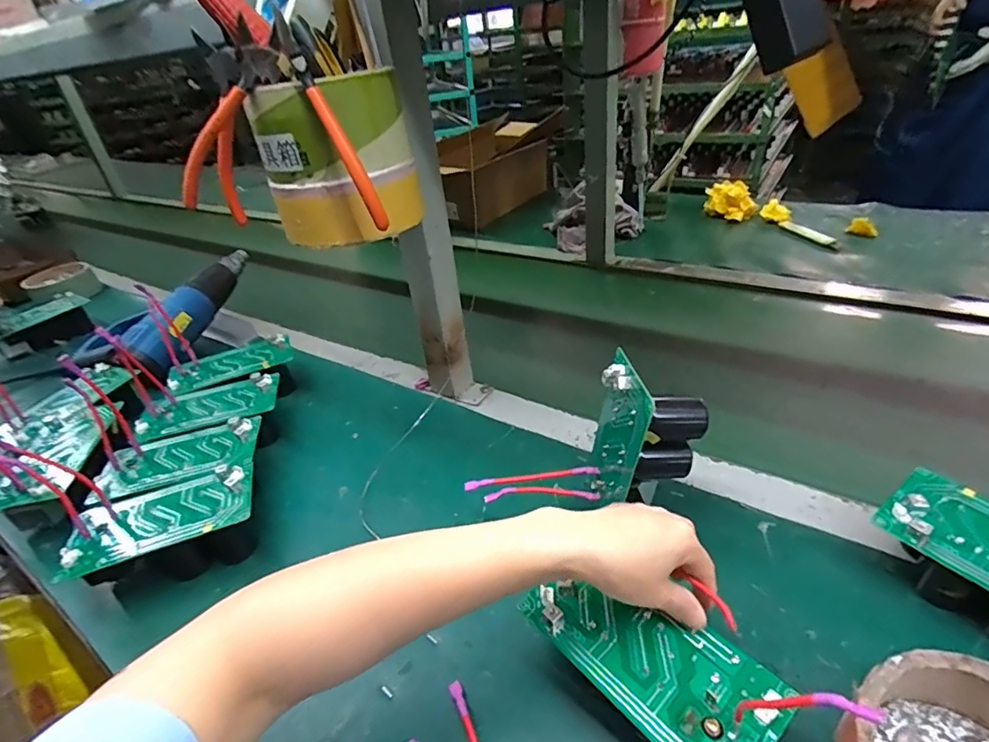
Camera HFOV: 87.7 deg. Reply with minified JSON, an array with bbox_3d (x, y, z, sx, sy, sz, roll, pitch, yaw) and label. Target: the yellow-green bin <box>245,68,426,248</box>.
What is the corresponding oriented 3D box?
[{"bbox_3d":[-0.124,-0.173,0.424,0.101,0.113,0.092,3,36,16],"label":"yellow-green bin"}]

